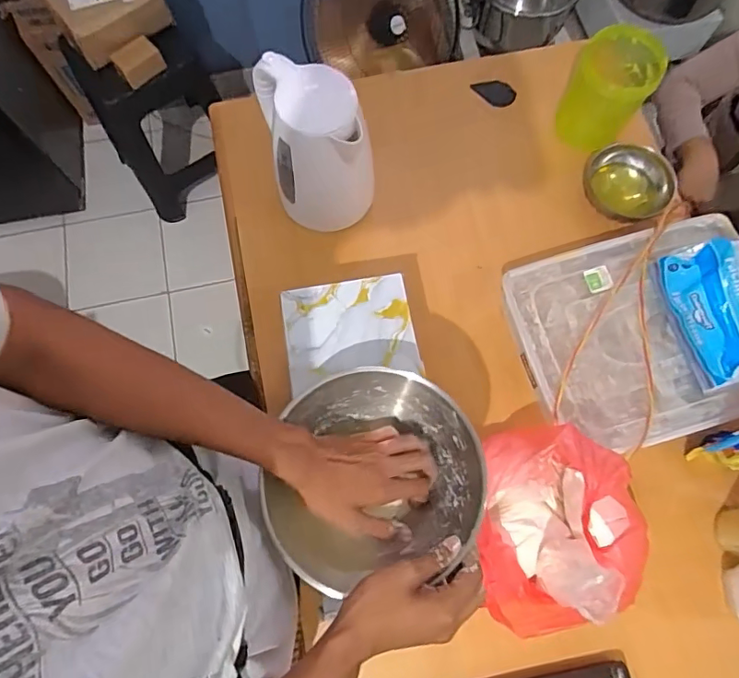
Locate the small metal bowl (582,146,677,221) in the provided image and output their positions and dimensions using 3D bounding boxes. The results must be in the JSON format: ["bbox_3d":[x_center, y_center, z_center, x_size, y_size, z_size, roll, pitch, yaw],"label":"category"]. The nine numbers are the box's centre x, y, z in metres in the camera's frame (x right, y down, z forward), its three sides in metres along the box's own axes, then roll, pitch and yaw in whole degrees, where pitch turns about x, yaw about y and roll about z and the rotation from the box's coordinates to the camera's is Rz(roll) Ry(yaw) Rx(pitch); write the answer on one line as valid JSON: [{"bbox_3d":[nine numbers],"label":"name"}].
[{"bbox_3d":[0.403,-0.247,0.813,0.134,0.046,0.108,36,76,10],"label":"small metal bowl"}]

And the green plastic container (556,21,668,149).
[{"bbox_3d":[0.371,-0.384,0.811,0.117,0.113,0.131,21,74,6],"label":"green plastic container"}]

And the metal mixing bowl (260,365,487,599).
[{"bbox_3d":[-0.001,0.140,0.551,0.225,0.085,0.192,-17,74,-6],"label":"metal mixing bowl"}]

